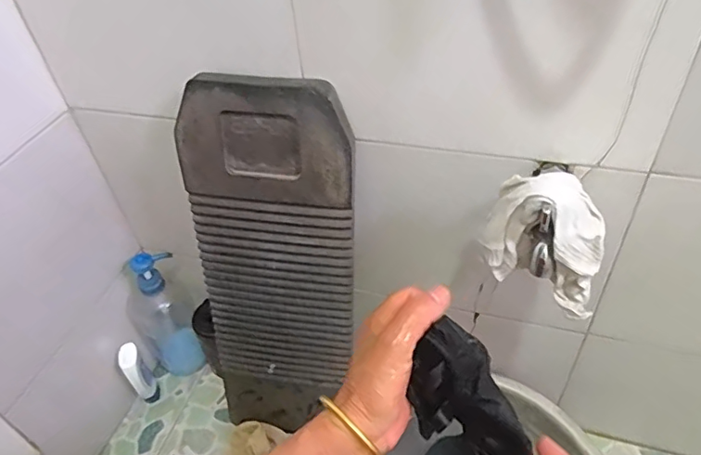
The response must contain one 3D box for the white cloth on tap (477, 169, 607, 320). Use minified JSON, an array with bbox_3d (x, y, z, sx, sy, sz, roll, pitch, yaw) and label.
[{"bbox_3d":[0.162,0.010,0.446,0.093,0.106,0.048,16,48,22],"label":"white cloth on tap"}]

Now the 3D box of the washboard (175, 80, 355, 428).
[{"bbox_3d":[-0.093,0.072,0.661,0.187,0.521,0.021,7,36,7],"label":"washboard"}]

